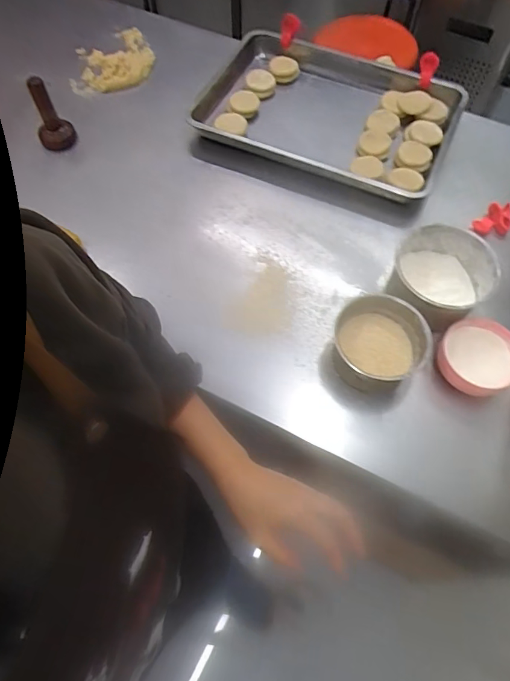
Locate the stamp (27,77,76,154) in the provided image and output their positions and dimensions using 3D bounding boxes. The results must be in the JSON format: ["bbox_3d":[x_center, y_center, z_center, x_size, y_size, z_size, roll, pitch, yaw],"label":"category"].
[{"bbox_3d":[-0.379,-0.412,0.866,0.063,0.145,0.056,-24,65,-12],"label":"stamp"}]

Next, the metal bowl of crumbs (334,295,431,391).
[{"bbox_3d":[0.179,0.001,0.673,0.124,0.079,0.130,0,63,0],"label":"metal bowl of crumbs"}]

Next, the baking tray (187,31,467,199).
[{"bbox_3d":[0.137,-0.444,0.900,0.479,0.058,0.305,21,68,10],"label":"baking tray"}]

